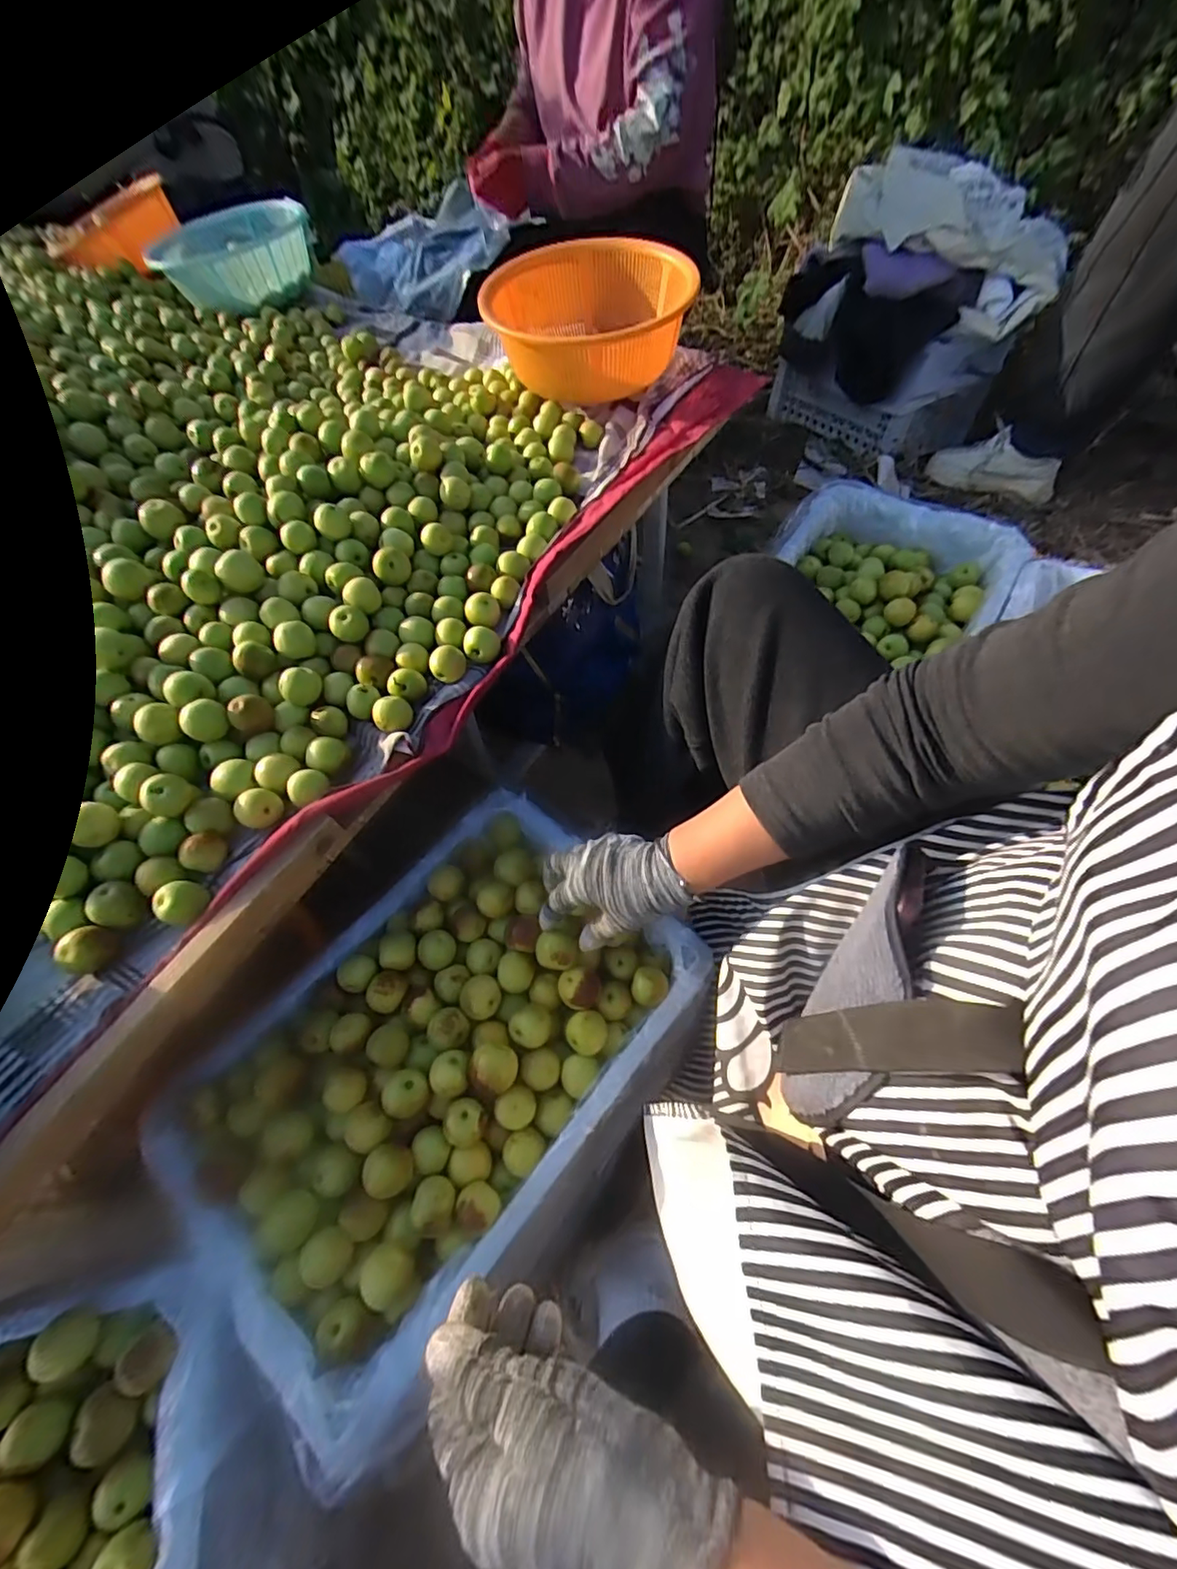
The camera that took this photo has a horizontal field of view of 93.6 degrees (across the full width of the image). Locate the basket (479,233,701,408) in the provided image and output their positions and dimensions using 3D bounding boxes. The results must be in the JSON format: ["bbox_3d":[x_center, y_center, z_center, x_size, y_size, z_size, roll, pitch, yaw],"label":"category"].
[{"bbox_3d":[0.005,-0.621,0.744,0.261,0.116,0.315,-1,58,3],"label":"basket"}]

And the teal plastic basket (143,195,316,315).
[{"bbox_3d":[-0.595,-0.904,0.950,0.254,0.089,0.216,-18,59,-8],"label":"teal plastic basket"}]

